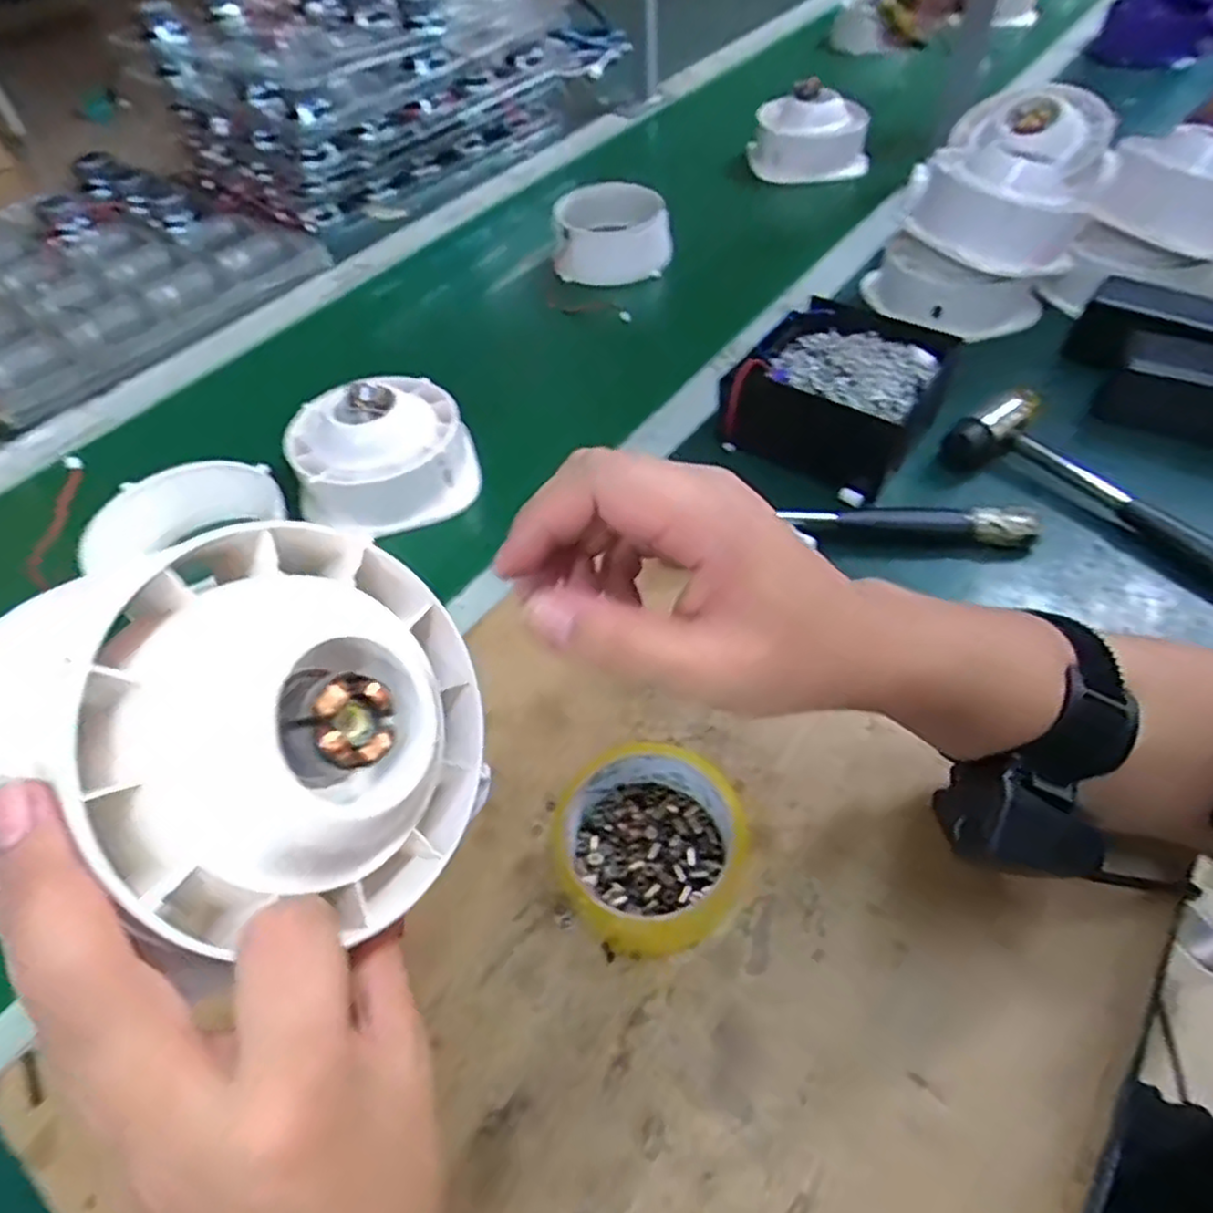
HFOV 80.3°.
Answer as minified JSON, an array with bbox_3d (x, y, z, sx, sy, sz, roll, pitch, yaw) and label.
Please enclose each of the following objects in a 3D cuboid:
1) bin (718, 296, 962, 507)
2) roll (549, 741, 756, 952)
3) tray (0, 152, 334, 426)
[{"bbox_3d":[0.178,-0.164,0.555,0.137,0.067,0.138,30,59,26],"label":"bin"},{"bbox_3d":[0.021,0.119,0.359,0.087,0.043,0.088,-3,51,3],"label":"roll"},{"bbox_3d":[-0.585,-0.382,0.800,0.446,0.042,0.366,32,60,24],"label":"tray"}]

